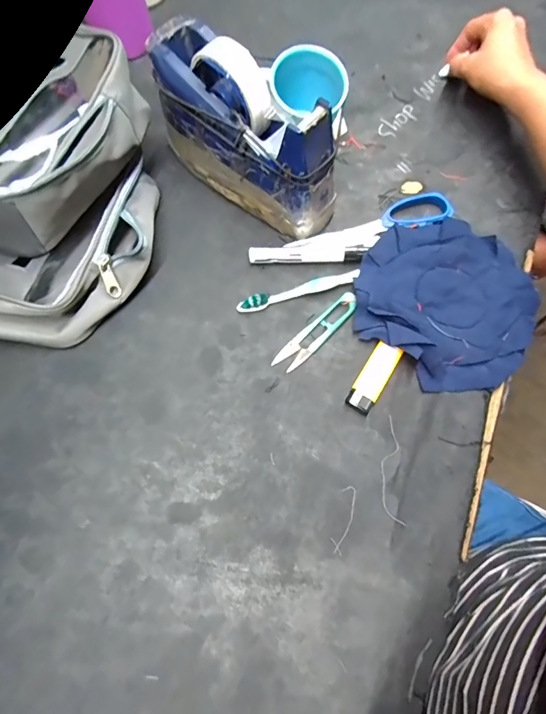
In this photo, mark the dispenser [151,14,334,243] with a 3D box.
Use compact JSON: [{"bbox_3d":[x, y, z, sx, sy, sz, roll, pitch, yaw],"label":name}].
[{"bbox_3d":[-0.028,-0.214,0.382,0.074,0.119,0.202,-43,76,-13],"label":"dispenser"}]

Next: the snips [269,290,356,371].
[{"bbox_3d":[0.042,-0.025,0.372,0.024,0.013,0.098,43,77,14],"label":"snips"}]

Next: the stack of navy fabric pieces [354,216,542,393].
[{"bbox_3d":[0.168,-0.058,0.377,0.166,0.020,0.167,30,74,10],"label":"stack of navy fabric pieces"}]

